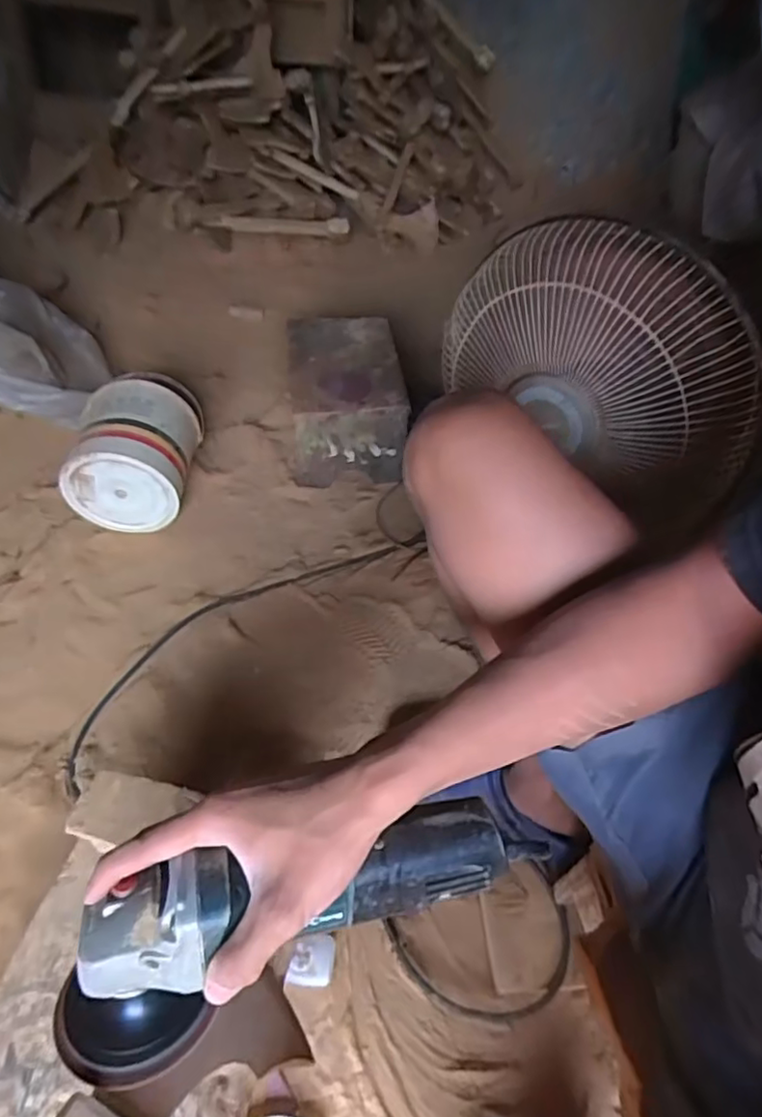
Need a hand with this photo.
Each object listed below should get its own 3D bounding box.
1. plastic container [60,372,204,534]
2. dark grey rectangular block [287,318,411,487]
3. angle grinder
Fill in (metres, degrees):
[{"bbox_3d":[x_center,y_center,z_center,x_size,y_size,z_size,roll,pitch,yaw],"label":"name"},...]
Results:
[{"bbox_3d":[-0.413,-0.193,1.049,0.180,0.187,0.242,2,47,-3],"label":"plastic container"},{"bbox_3d":[-0.070,-0.303,1.164,0.197,0.179,0.287,-3,47,-7],"label":"dark grey rectangular block"},{"bbox_3d":[-0.049,0.209,0.356,0.284,0.085,0.075,-16,49,-9],"label":"angle grinder"}]

